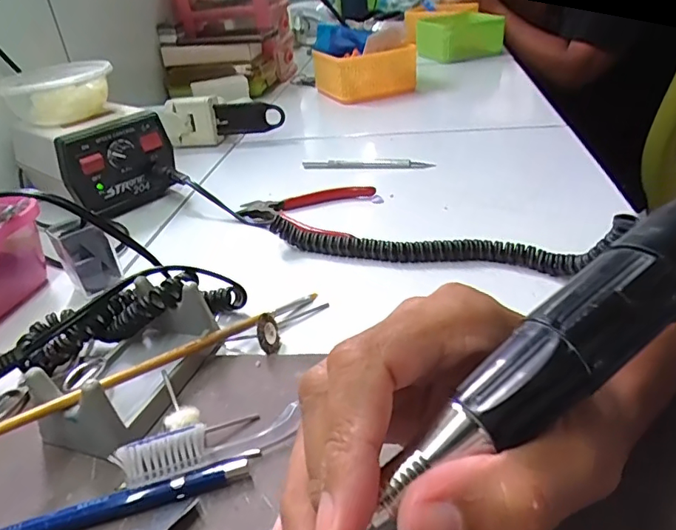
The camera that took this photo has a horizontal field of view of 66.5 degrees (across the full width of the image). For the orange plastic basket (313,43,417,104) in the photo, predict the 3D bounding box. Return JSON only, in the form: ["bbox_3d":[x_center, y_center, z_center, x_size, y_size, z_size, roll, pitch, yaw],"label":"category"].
[{"bbox_3d":[0.041,-0.303,0.803,0.139,0.065,0.110,-12,32,-11],"label":"orange plastic basket"}]

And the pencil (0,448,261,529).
[{"bbox_3d":[-0.103,0.105,0.221,0.137,0.010,0.012,-14,33,-13],"label":"pencil"}]

